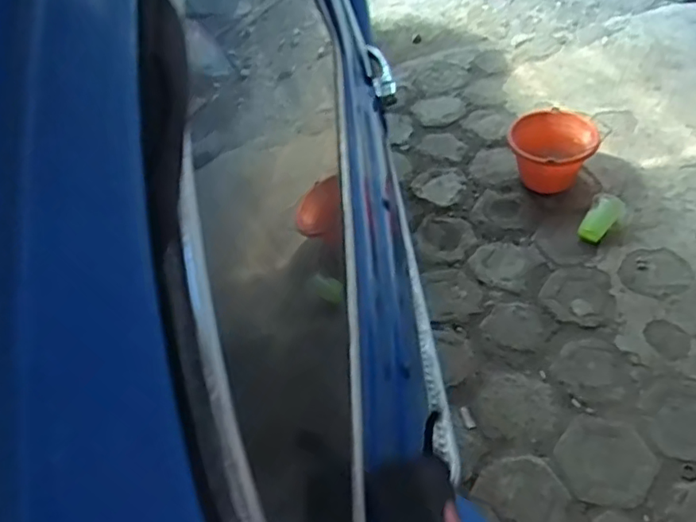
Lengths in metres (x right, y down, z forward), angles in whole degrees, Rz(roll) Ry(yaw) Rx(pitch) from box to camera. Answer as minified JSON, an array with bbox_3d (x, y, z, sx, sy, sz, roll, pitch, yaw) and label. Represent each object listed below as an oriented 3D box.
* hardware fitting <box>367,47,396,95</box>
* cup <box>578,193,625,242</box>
[{"bbox_3d":[0.052,-0.301,0.926,0.035,0.025,0.120,-9,48,1],"label":"hardware fitting"},{"bbox_3d":[0.708,-0.112,1.646,0.089,0.073,0.150,23,56,26],"label":"cup"}]

